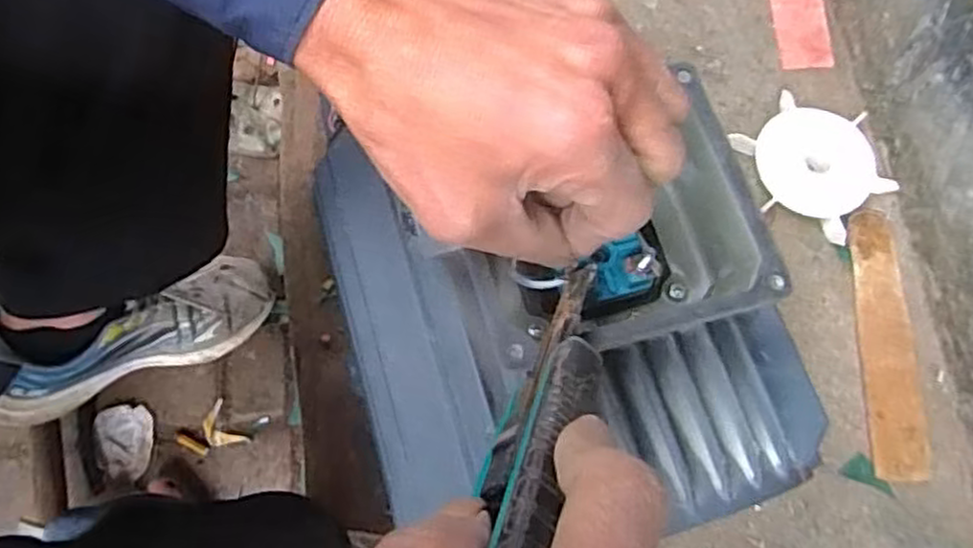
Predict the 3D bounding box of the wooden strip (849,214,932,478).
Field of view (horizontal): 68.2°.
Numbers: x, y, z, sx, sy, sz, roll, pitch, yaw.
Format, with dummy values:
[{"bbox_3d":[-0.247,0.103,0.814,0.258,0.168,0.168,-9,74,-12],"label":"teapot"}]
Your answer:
[{"bbox_3d":[0.322,0.053,0.578,0.044,0.007,0.214,3,72,-1],"label":"wooden strip"}]

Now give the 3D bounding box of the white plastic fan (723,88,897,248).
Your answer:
[{"bbox_3d":[0.272,-0.092,0.607,0.128,0.025,0.111,20,72,4],"label":"white plastic fan"}]

